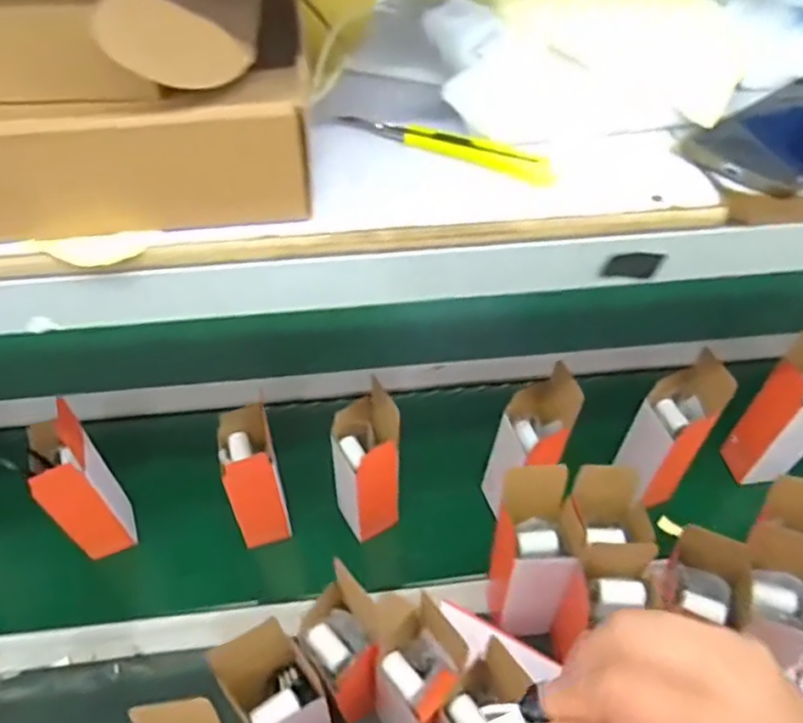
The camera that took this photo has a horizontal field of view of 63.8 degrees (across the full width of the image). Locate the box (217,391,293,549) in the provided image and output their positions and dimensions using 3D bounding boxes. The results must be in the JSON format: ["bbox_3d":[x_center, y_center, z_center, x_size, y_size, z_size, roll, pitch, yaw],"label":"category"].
[{"bbox_3d":[-0.176,0.141,0.772,0.059,0.154,0.092,-12,51,-12],"label":"box"}]

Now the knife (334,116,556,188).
[{"bbox_3d":[0.030,-0.143,0.428,0.148,0.011,0.017,20,51,14],"label":"knife"}]

